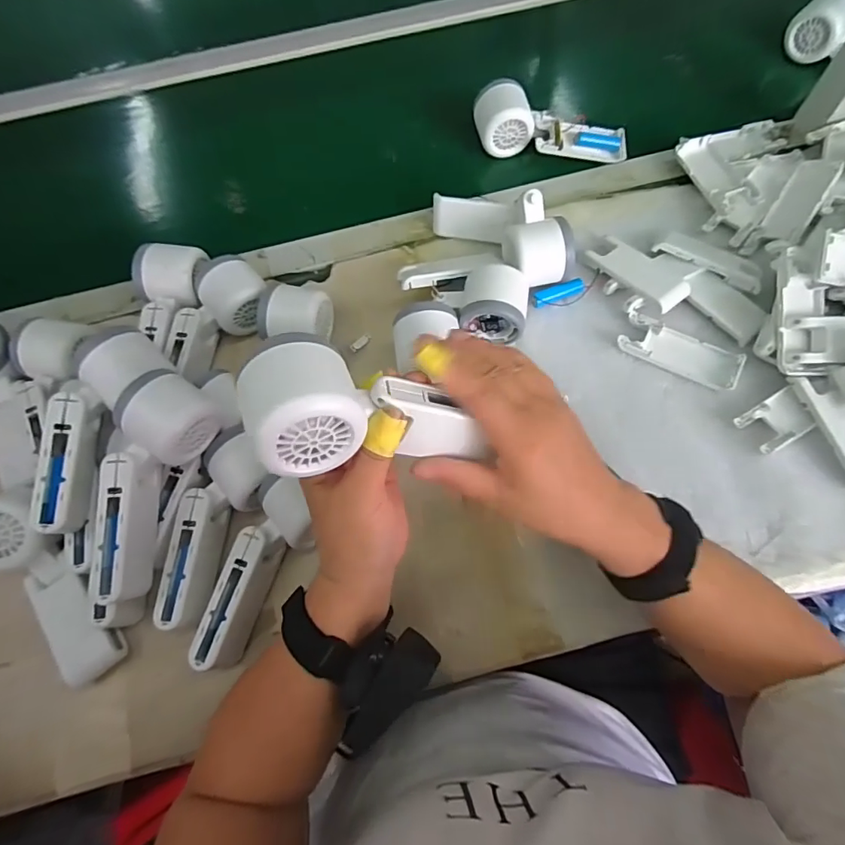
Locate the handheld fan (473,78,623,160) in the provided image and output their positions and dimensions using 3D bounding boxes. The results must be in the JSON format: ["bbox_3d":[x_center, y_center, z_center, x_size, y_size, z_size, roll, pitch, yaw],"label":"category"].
[{"bbox_3d":[0.142,-0.327,0.540,0.169,0.049,0.054,8,69,5],"label":"handheld fan"}]

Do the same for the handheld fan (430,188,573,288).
[{"bbox_3d":[0.077,-0.188,0.487,0.151,0.068,0.061,31,72,27],"label":"handheld fan"}]

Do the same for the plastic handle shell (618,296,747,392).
[{"bbox_3d":[0.236,-0.070,0.456,0.114,0.012,0.048,29,72,13],"label":"plastic handle shell"}]

